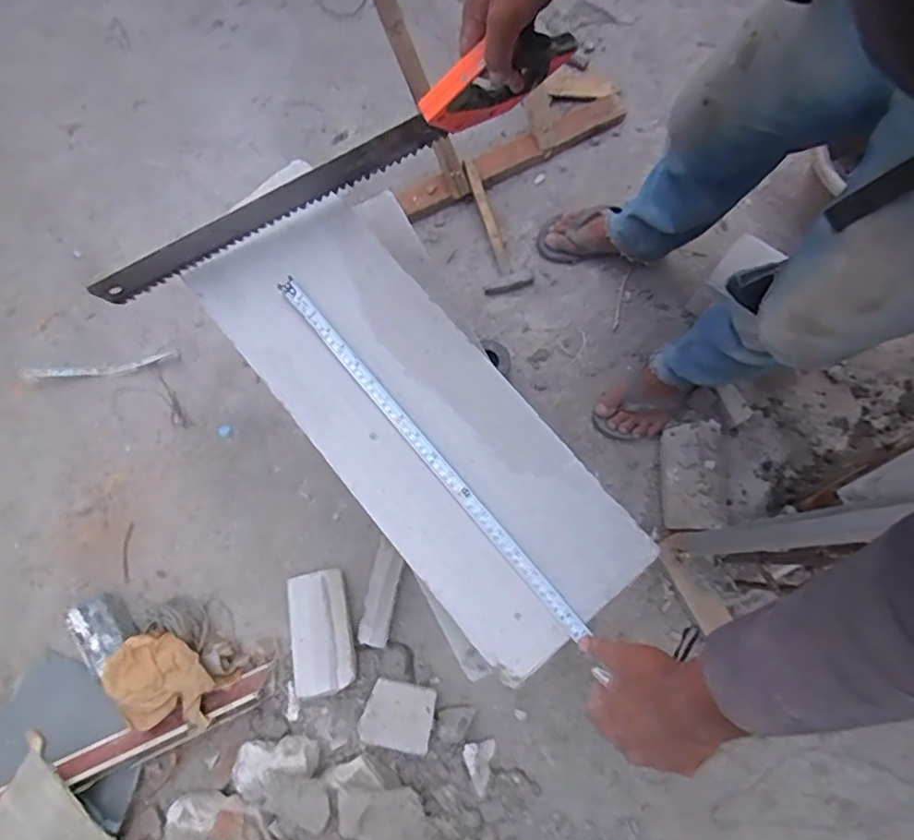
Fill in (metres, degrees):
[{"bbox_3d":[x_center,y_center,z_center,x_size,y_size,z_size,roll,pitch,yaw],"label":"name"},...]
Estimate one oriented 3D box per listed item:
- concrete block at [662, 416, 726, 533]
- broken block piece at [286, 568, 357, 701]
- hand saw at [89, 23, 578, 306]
[{"bbox_3d":[0.421,0.096,1.084,0.103,0.034,0.189,3,77,2],"label":"concrete block"},{"bbox_3d":[-0.229,0.352,1.019,0.097,0.050,0.191,-13,77,-2],"label":"broken block piece"},{"bbox_3d":[-0.133,-0.260,0.642,0.549,0.103,0.027,-27,78,3],"label":"hand saw"}]

